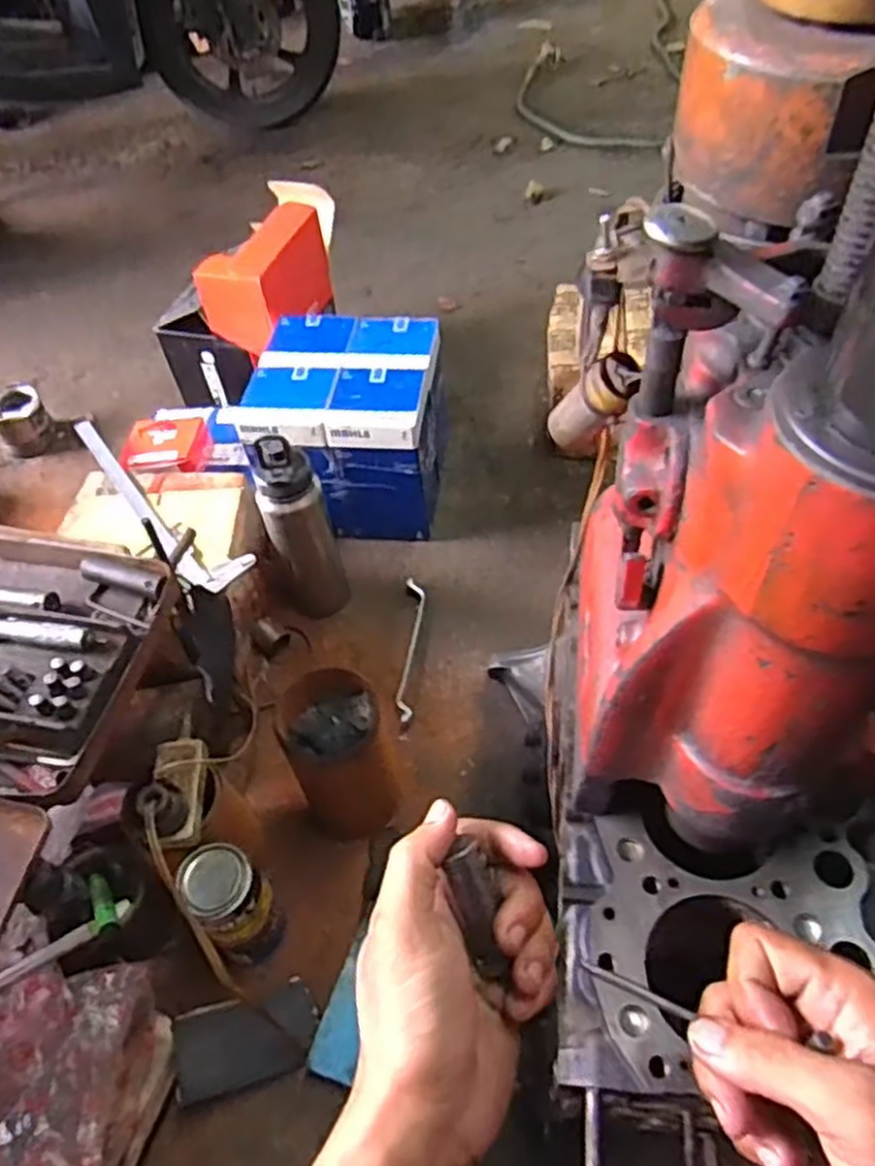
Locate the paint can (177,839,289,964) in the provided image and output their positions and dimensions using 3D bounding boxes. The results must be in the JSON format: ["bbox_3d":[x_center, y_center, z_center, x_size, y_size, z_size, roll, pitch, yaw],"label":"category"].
[{"bbox_3d":[-0.194,0.311,0.754,0.065,0.143,0.068,-3,52,4],"label":"paint can"}]

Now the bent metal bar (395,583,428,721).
[{"bbox_3d":[-0.034,0.080,1.010,0.025,0.021,0.217,-1,52,5],"label":"bent metal bar"}]

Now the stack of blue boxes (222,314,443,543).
[{"bbox_3d":[-0.121,-0.223,1.142,0.239,0.220,0.244,4,52,9],"label":"stack of blue boxes"}]

